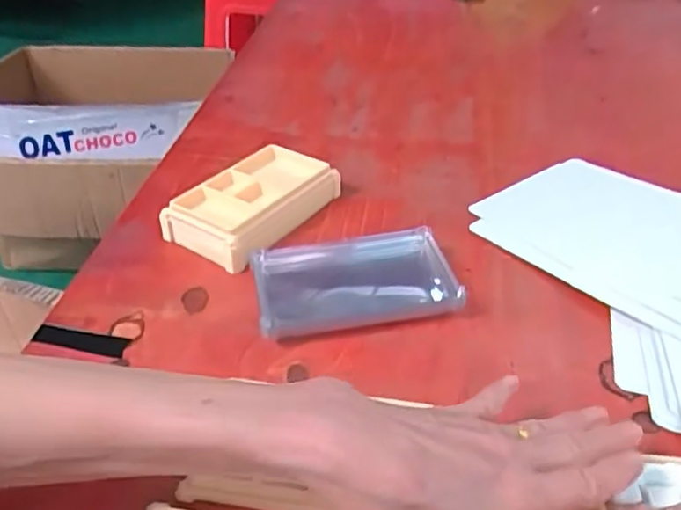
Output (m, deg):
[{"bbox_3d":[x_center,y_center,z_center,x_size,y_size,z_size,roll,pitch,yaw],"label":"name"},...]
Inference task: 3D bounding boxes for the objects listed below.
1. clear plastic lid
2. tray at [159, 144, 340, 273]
[{"bbox_3d":[0.012,0.019,0.447,0.145,0.020,0.079,-5,39,-8],"label":"clear plastic lid"},{"bbox_3d":[-0.069,-0.045,0.507,0.080,0.035,0.135,28,46,30],"label":"tray"}]

